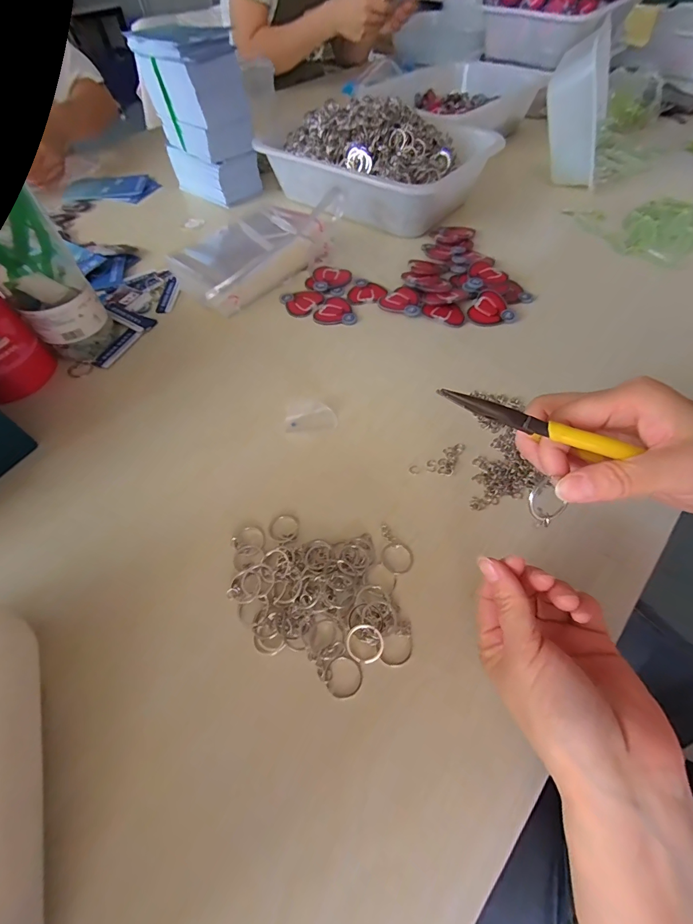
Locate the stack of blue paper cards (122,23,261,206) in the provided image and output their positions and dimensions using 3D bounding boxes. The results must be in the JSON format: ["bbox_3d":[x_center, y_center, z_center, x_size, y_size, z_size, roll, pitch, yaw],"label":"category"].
[{"bbox_3d":[-0.219,-0.522,0.578,0.151,0.190,0.080,34,64,22],"label":"stack of blue paper cards"}]

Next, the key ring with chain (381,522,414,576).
[{"bbox_3d":[0.039,0.067,0.295,0.025,0.004,0.041,2,57,3],"label":"key ring with chain"}]

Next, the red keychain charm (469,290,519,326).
[{"bbox_3d":[0.173,-0.179,0.442,0.050,0.009,0.053,28,62,19],"label":"red keychain charm"}]

